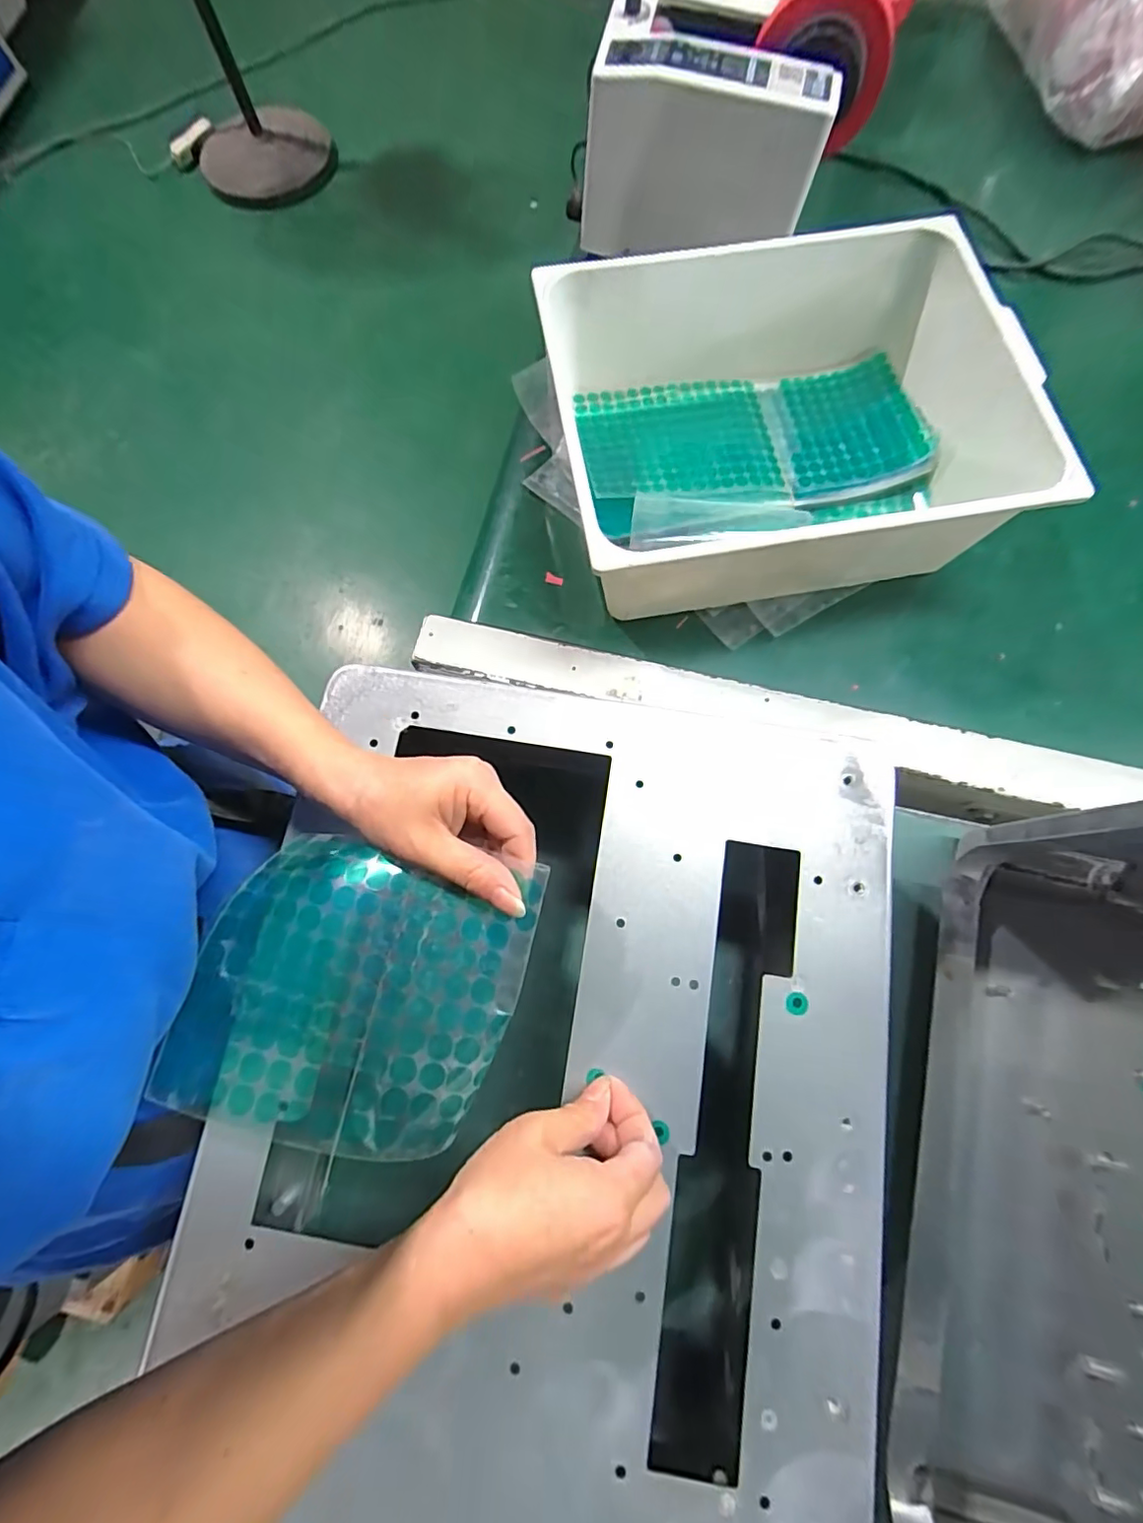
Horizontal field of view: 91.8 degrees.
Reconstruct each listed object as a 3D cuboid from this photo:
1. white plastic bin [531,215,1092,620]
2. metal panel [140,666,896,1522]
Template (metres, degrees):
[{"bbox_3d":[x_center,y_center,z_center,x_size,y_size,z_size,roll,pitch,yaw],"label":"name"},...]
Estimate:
[{"bbox_3d":[0.181,-0.280,0.467,0.380,0.122,0.292,-9,76,-1],"label":"white plastic bin"},{"bbox_3d":[-0.008,0.182,0.288,0.341,0.014,0.449,9,76,3],"label":"metal panel"}]

